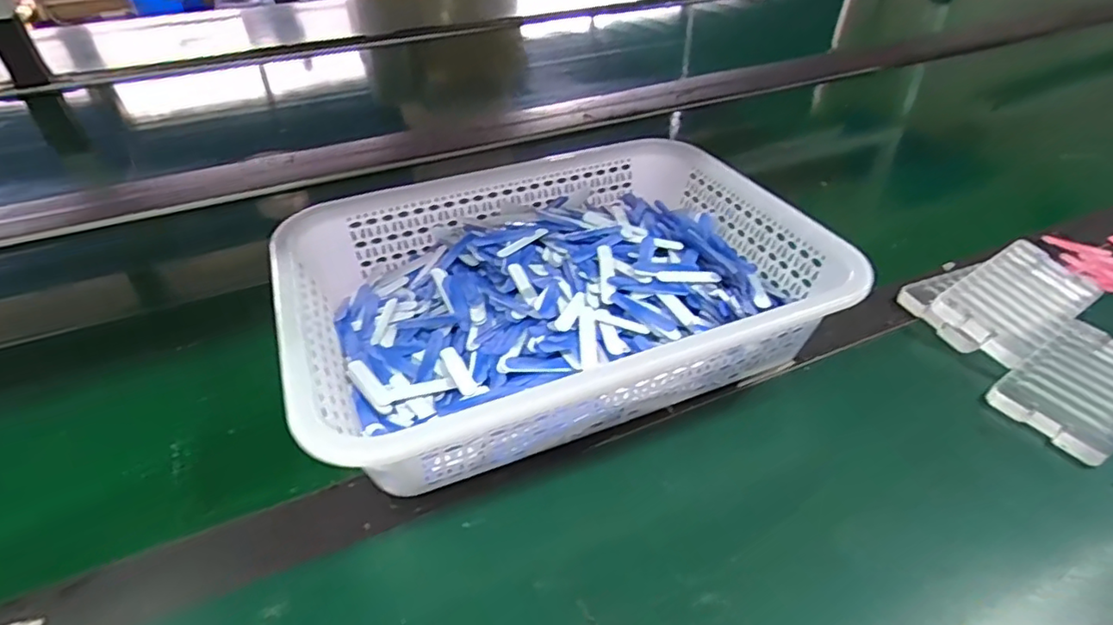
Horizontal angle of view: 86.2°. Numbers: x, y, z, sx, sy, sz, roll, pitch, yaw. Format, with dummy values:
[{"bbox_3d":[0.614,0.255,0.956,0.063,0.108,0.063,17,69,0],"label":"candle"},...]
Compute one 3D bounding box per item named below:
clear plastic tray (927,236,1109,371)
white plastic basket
[{"bbox_3d":[0.348,-0.012,0.447,0.116,0.010,0.069,-29,58,-15],"label":"clear plastic tray"},{"bbox_3d":[-0.006,-0.015,0.442,0.353,0.090,0.254,-15,42,-17],"label":"white plastic basket"}]

